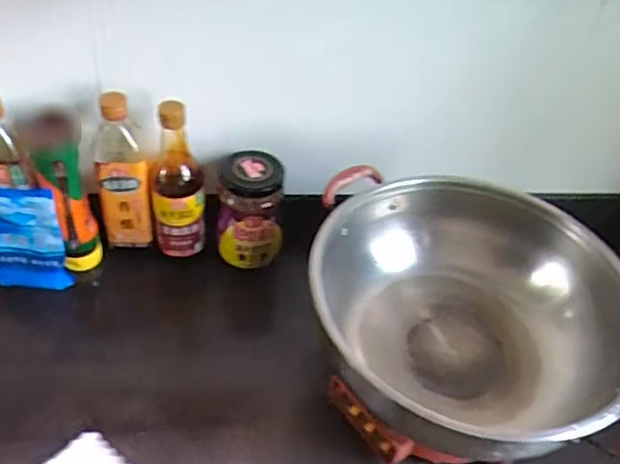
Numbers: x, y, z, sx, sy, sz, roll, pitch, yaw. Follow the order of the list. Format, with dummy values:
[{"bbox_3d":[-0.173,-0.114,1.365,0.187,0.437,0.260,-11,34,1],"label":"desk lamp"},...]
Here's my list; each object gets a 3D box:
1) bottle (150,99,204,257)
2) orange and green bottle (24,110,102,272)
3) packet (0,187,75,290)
[{"bbox_3d":[-0.167,-0.065,0.776,0.075,0.224,0.061,-3,46,-11],"label":"bottle"},{"bbox_3d":[-0.302,-0.040,0.756,0.061,0.219,0.066,1,45,-6],"label":"orange and green bottle"},{"bbox_3d":[-0.364,0.008,0.752,0.109,0.150,0.022,6,35,1],"label":"packet"}]

